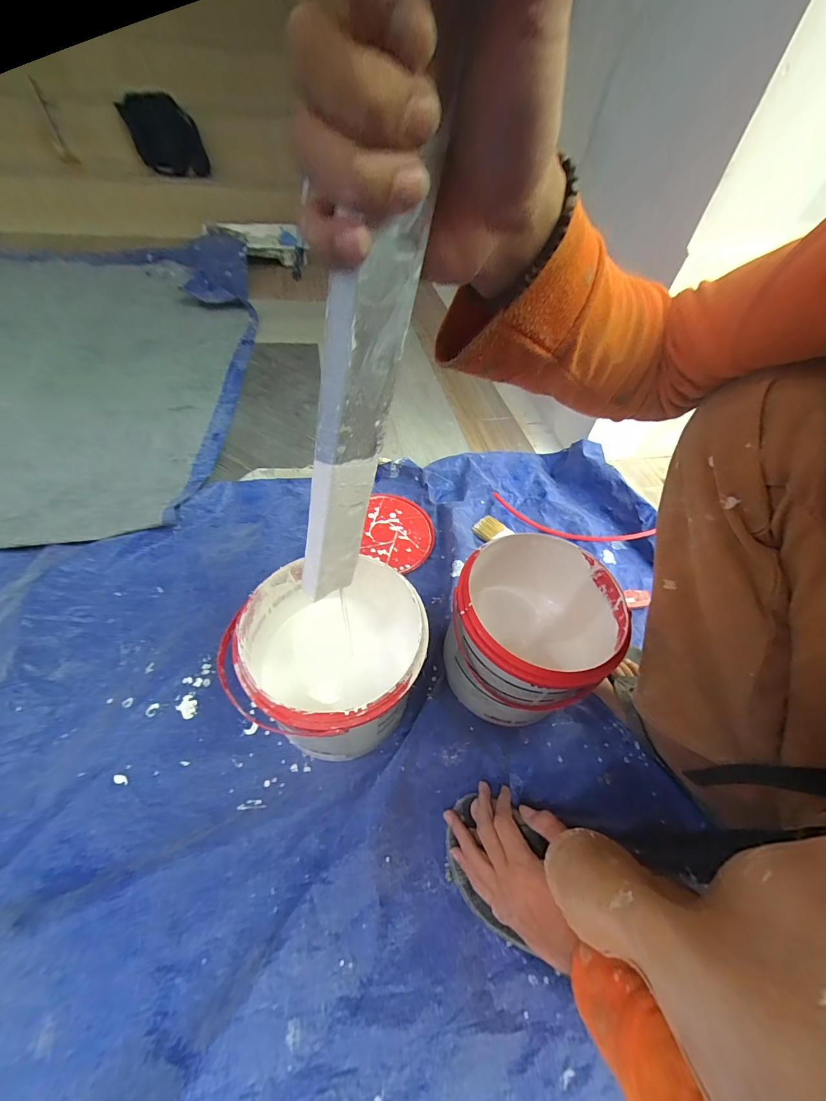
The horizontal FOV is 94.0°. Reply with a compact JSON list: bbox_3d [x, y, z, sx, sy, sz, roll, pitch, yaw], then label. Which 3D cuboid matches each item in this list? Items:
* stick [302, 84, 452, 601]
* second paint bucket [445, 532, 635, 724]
[{"bbox_3d":[-0.040,-0.058,0.244,0.042,0.260,0.013,-20,57,-34],"label":"stick"},{"bbox_3d":[0.134,0.103,0.486,0.179,0.177,0.177,3,52,-4],"label":"second paint bucket"}]

